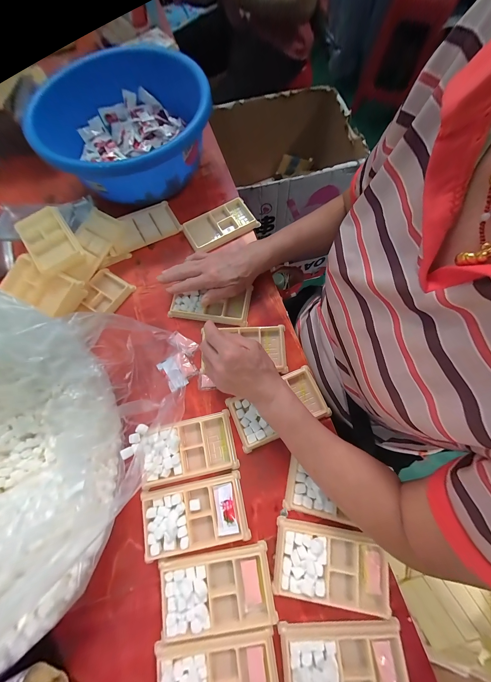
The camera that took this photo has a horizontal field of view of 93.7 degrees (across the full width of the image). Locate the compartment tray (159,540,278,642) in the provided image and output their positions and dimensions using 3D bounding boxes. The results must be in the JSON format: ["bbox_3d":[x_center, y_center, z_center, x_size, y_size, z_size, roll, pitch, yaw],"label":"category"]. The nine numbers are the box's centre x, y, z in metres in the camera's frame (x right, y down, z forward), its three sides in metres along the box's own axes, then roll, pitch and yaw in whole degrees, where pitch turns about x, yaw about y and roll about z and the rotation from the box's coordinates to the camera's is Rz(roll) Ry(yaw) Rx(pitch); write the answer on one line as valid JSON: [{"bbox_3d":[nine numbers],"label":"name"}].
[{"bbox_3d":[-0.036,0.304,0.280,0.134,0.015,0.077,-8,73,0],"label":"compartment tray"}]

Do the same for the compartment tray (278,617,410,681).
[{"bbox_3d":[0.111,0.365,0.256,0.136,0.017,0.077,-5,73,1],"label":"compartment tray"}]

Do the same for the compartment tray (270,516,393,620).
[{"bbox_3d":[0.106,0.274,0.281,0.136,0.012,0.074,7,73,4],"label":"compartment tray"}]

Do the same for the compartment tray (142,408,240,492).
[{"bbox_3d":[-0.081,0.154,0.331,0.127,0.015,0.077,-14,73,-2],"label":"compartment tray"}]

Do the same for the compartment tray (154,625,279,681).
[{"bbox_3d":[-0.031,0.378,0.256,0.132,0.021,0.078,-7,73,0],"label":"compartment tray"}]

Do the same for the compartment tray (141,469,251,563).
[{"bbox_3d":[-0.069,0.231,0.305,0.134,0.010,0.077,-12,73,-2],"label":"compartment tray"}]

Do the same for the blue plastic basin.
[{"bbox_3d":[-0.208,-0.398,0.445,0.273,0.126,0.291,-1,73,2],"label":"blue plastic basin"}]

